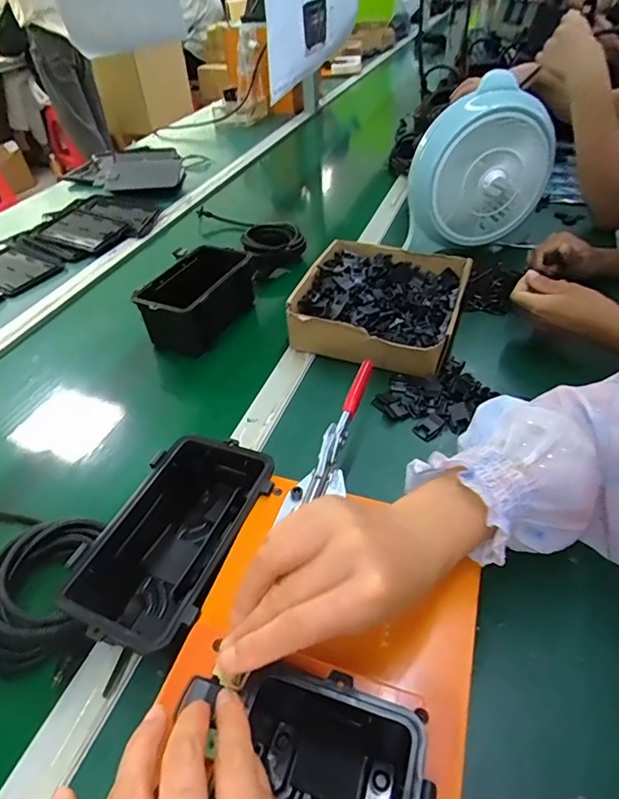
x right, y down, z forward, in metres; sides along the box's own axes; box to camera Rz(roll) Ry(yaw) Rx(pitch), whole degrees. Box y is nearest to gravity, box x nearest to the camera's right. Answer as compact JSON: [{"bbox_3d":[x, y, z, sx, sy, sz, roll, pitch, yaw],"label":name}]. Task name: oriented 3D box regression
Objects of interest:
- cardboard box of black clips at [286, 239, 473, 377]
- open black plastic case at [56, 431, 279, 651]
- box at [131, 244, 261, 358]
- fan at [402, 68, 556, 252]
[{"bbox_3d":[0.103,-0.139,0.683,0.215,0.065,0.239,13,46,18],"label":"cardboard box of black clips"},{"bbox_3d":[-0.104,0.126,0.409,0.106,0.088,0.176,15,46,19],"label":"open black plastic case"},{"bbox_3d":[-0.162,-0.149,0.713,0.113,0.085,0.167,12,45,17],"label":"box"},{"bbox_3d":[0.267,-0.361,0.779,0.206,0.233,0.092,3,44,8],"label":"fan"}]

